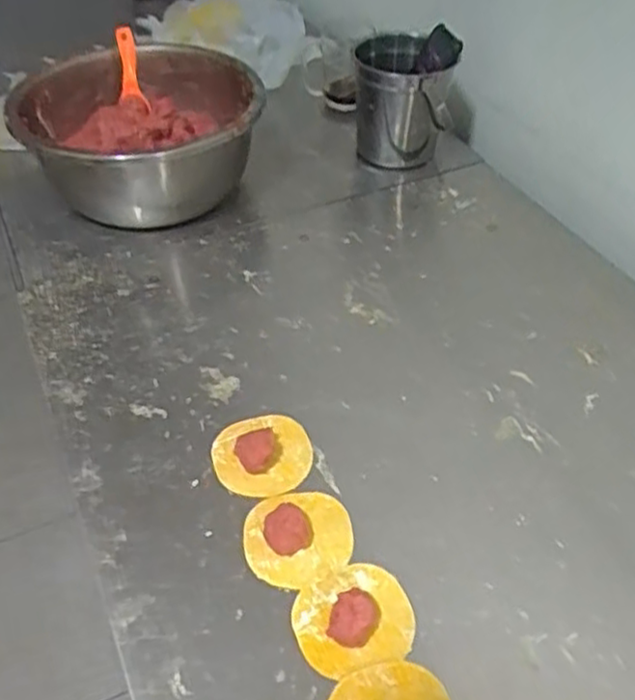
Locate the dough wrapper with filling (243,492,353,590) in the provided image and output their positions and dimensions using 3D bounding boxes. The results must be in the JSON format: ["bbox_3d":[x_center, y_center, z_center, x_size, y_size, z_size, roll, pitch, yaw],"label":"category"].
[{"bbox_3d":[-0.015,0.141,0.539,0.079,0.023,0.077,-2,48,-1],"label":"dough wrapper with filling"}]

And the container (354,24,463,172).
[{"bbox_3d":[0.113,-0.320,0.898,0.125,0.142,0.101,5,48,6],"label":"container"}]

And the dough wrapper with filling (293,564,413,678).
[{"bbox_3d":[0.025,0.183,0.490,0.081,0.022,0.069,-15,49,-12],"label":"dough wrapper with filling"}]

